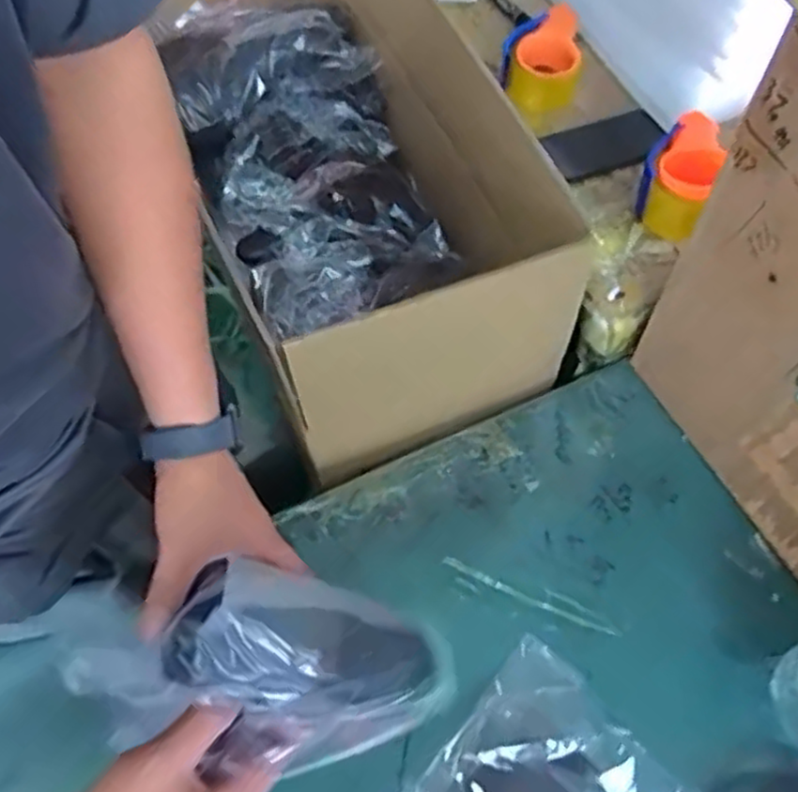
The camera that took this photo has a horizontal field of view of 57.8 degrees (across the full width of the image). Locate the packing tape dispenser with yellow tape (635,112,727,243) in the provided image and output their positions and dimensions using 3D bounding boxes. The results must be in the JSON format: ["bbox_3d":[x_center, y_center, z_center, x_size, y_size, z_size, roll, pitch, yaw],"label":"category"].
[{"bbox_3d":[0.307,-0.234,0.789,0.081,0.069,0.151,24,63,15],"label":"packing tape dispenser with yellow tape"}]

